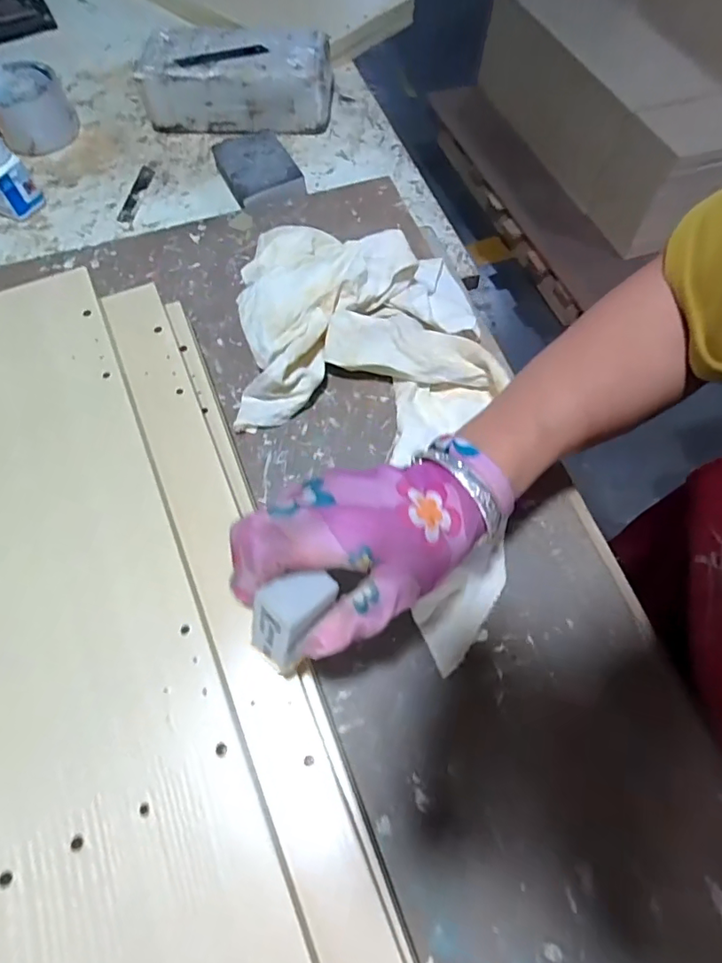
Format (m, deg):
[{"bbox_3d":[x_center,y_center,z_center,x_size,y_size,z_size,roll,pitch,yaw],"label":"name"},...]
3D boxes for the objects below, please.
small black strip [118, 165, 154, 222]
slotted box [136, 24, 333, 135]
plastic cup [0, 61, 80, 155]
[{"bbox_3d":[-0.246,-0.314,0.584,0.018,0.004,0.088,6,62,4],"label":"small black strip"},{"bbox_3d":[-0.140,-0.461,0.615,0.212,0.072,0.097,5,63,2],"label":"slotted box"},{"bbox_3d":[-0.377,-0.425,0.608,0.084,0.059,0.092,-23,65,-12],"label":"plastic cup"}]

